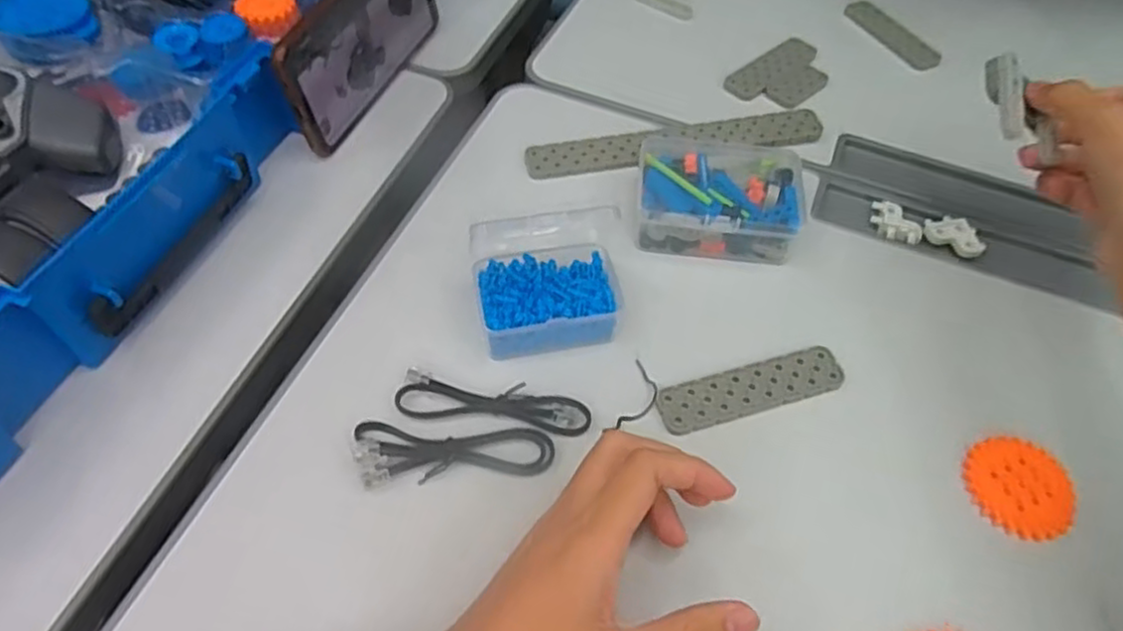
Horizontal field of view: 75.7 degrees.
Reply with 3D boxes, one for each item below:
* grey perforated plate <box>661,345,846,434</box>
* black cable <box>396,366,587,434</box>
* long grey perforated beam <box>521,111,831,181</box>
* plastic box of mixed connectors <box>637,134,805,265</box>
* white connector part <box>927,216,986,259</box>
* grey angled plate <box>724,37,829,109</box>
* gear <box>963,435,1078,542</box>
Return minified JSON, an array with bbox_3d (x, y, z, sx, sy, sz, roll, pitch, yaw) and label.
[{"bbox_3d":[0.098,0.038,0.375,0.100,0.004,0.027,-14,57,-14],"label":"grey perforated plate"},{"bbox_3d":[-0.034,0.044,0.360,0.095,0.005,0.024,9,55,2],"label":"black cable"},{"bbox_3d":[0.076,-0.115,0.474,0.197,0.010,0.027,-8,56,-10],"label":"long grey perforated beam"},{"bbox_3d":[0.094,-0.073,0.434,0.093,0.031,0.072,6,55,0],"label":"plastic box of mixed connectors"},{"bbox_3d":[0.242,-0.050,0.445,0.035,0.007,0.024,26,57,14],"label":"white connector part"},{"bbox_3d":[0.163,-0.175,0.525,0.052,0.004,0.087,40,61,22],"label":"grey angled plate"},{"bbox_3d":[0.224,0.084,0.353,0.050,0.006,0.049,26,57,13],"label":"gear"}]

